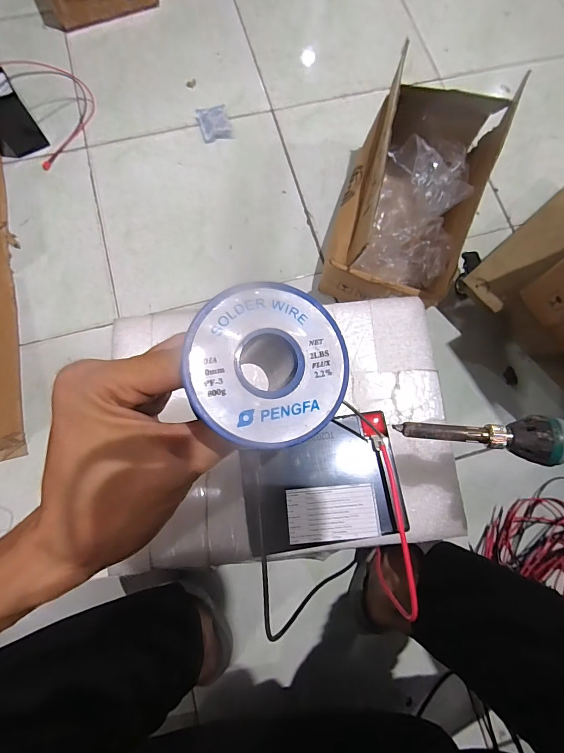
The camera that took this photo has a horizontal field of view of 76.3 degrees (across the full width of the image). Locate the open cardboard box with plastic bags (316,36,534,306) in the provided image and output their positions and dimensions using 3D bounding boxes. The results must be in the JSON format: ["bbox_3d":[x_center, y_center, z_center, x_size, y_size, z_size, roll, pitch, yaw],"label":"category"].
[{"bbox_3d":[0.220,-0.322,0.635,0.209,0.183,0.391,21,77,3],"label":"open cardboard box with plastic bags"}]

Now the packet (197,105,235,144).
[{"bbox_3d":[-0.144,-0.535,0.761,0.063,0.019,0.070,-18,78,-6],"label":"packet"}]

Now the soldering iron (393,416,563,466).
[{"bbox_3d":[0.167,0.035,0.178,0.207,0.016,0.021,4,77,9],"label":"soldering iron"}]

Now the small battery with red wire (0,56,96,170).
[{"bbox_3d":[-0.504,-0.557,0.714,0.178,0.105,0.222,11,77,1],"label":"small battery with red wire"}]

